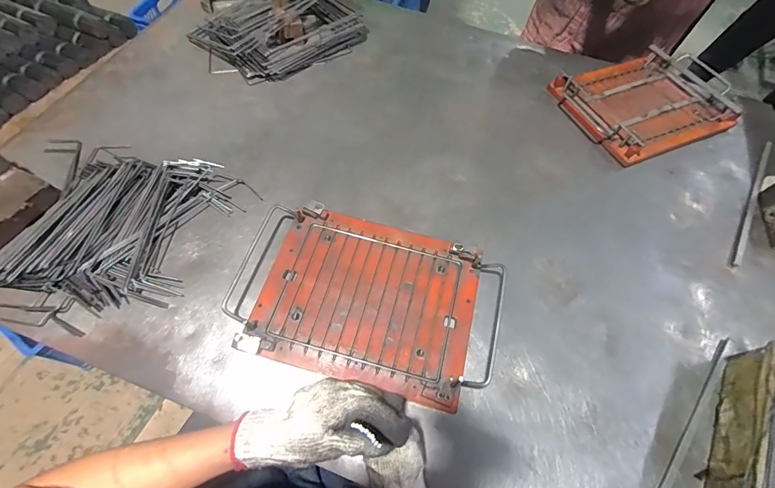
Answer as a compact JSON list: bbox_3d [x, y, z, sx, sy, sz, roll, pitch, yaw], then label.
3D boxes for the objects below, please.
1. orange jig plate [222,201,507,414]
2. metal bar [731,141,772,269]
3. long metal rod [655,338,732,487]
[{"bbox_3d":[-0.024,0.077,0.545,0.385,0.034,0.240,16,62,3],"label":"orange jig plate"},{"bbox_3d":[0.678,-0.083,0.694,0.018,0.007,0.338,32,65,17],"label":"metal bar"},{"bbox_3d":[0.383,0.256,0.484,0.013,0.006,0.356,40,66,16],"label":"long metal rod"}]

